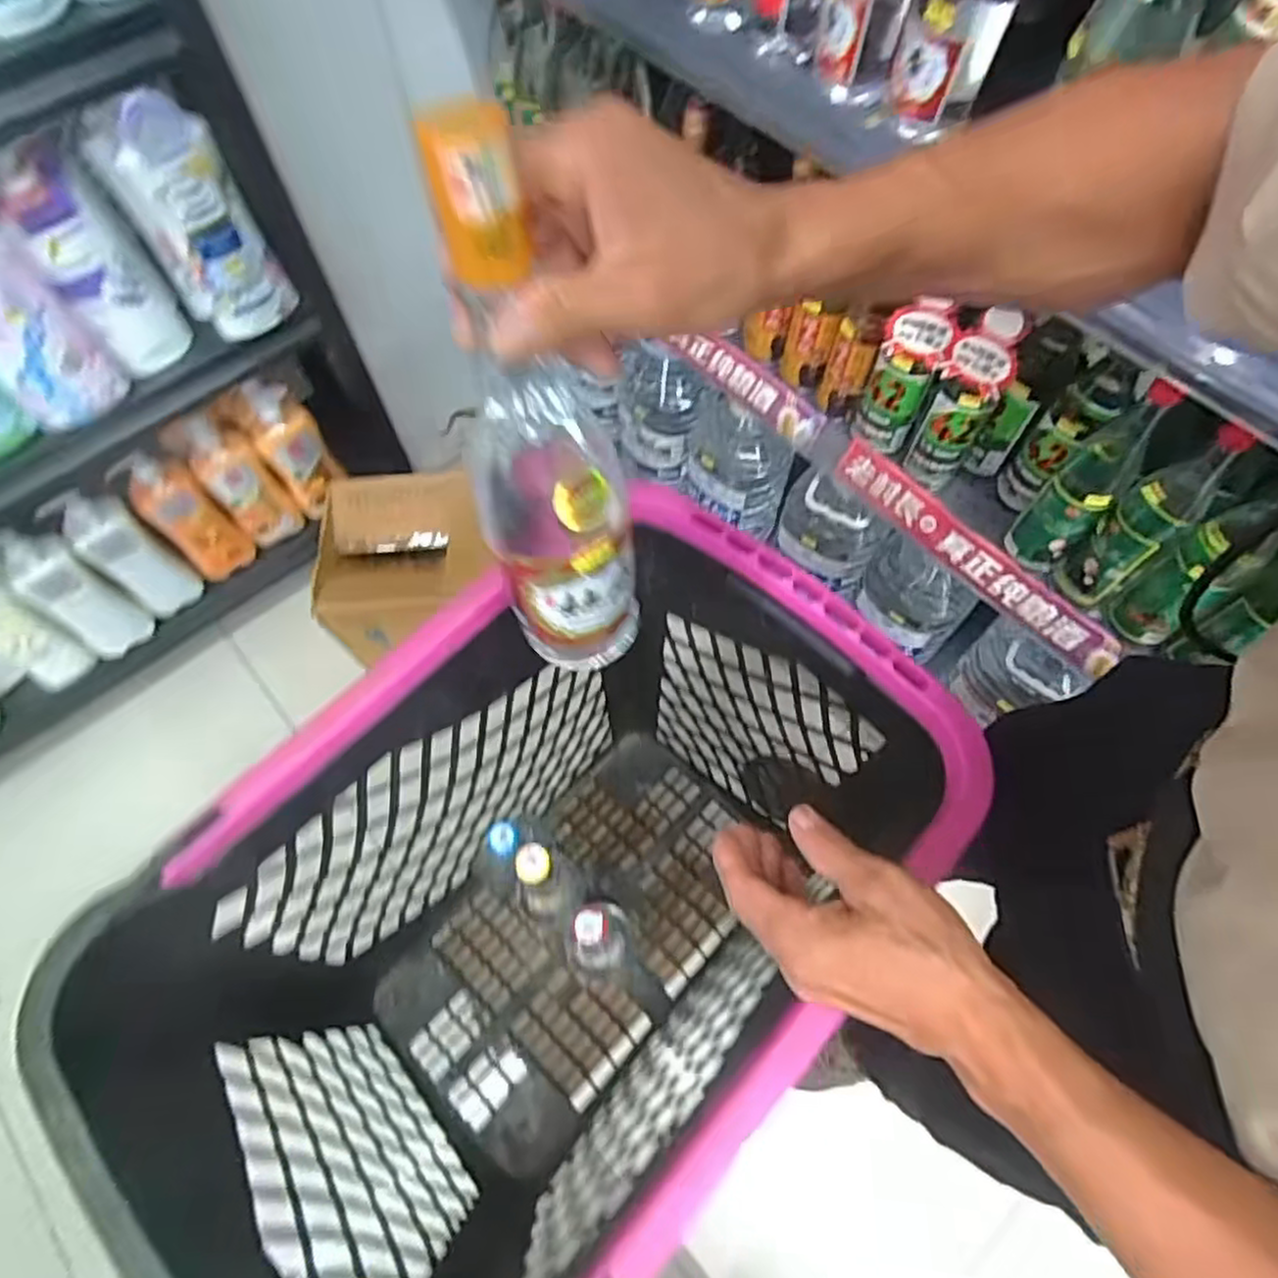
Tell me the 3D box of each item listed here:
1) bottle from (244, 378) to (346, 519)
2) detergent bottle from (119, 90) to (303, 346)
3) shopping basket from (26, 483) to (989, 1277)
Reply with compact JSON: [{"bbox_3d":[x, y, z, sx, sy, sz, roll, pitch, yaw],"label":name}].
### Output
[{"bbox_3d":[-0.550,-0.302,1.188,0.098,0.234,0.056,-26,67,-11],"label":"bottle"},{"bbox_3d":[-0.508,-0.487,0.864,0.110,0.264,0.059,-26,67,-11],"label":"detergent bottle"},{"bbox_3d":[-0.087,0.233,0.679,0.377,0.471,0.577,38,70,17],"label":"shopping basket"}]

